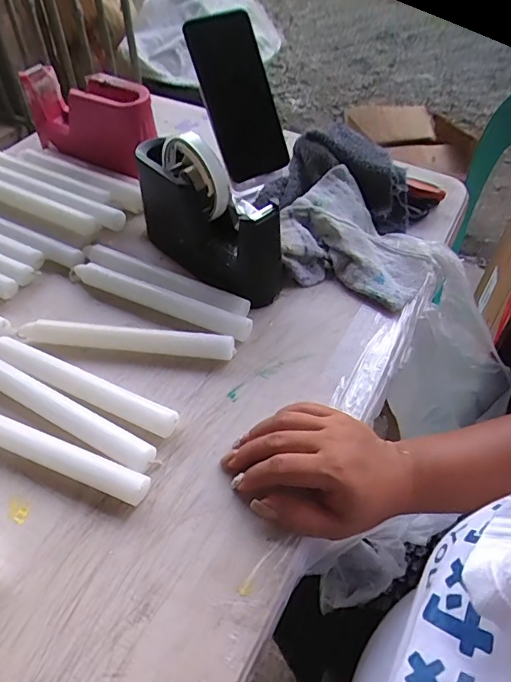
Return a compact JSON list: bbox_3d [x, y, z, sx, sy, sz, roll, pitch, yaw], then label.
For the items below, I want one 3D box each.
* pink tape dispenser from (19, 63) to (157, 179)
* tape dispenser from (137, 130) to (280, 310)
[{"bbox_3d":[-0.205,-0.278,0.612,0.183,0.082,0.067,26,55,19],"label":"pink tape dispenser"},{"bbox_3d":[-0.051,-0.128,0.477,0.179,0.118,0.063,35,58,24],"label":"tape dispenser"}]

